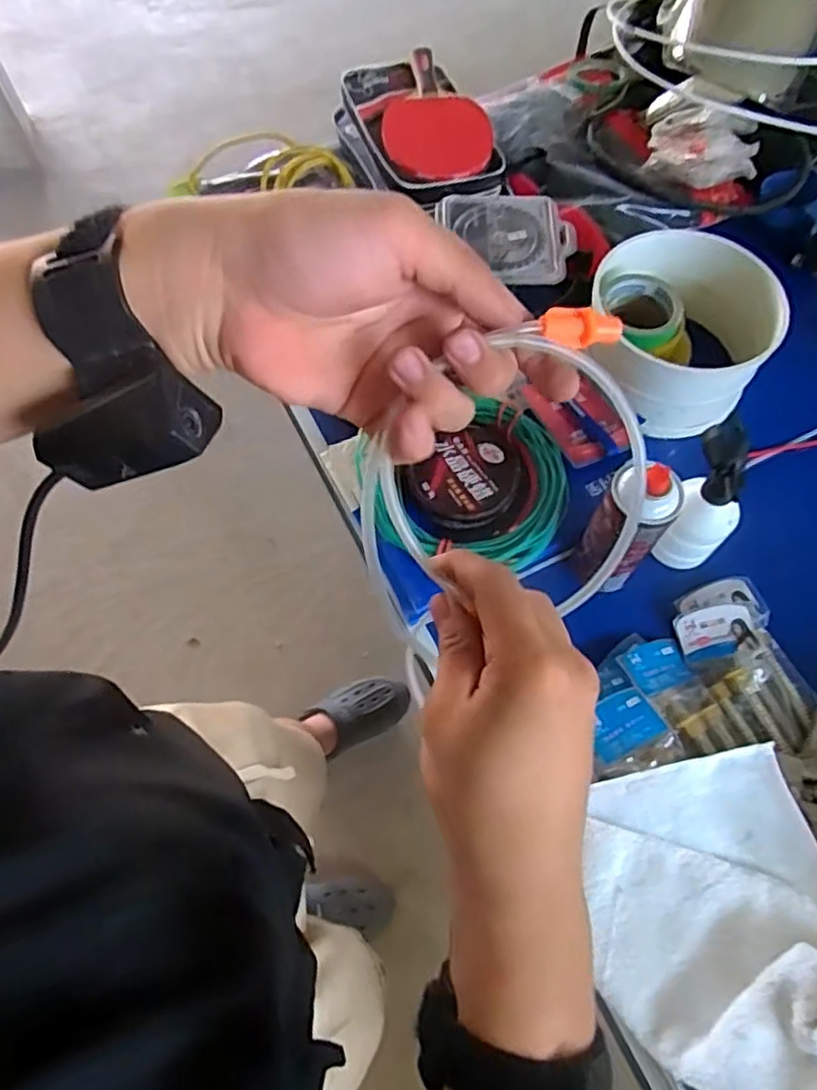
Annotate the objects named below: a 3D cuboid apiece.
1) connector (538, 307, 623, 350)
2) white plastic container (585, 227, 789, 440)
[{"bbox_3d":[0.073,-0.091,0.280,0.038,0.009,0.015,-2,64,-15],"label":"connector"},{"bbox_3d":[0.309,-0.247,0.785,0.202,0.116,0.206,0,65,0],"label":"white plastic container"}]

